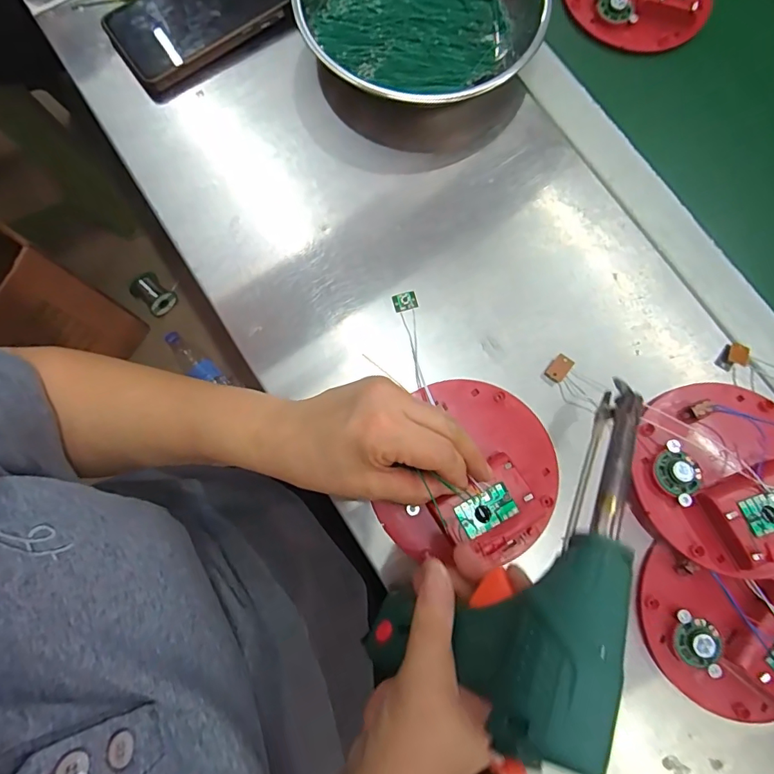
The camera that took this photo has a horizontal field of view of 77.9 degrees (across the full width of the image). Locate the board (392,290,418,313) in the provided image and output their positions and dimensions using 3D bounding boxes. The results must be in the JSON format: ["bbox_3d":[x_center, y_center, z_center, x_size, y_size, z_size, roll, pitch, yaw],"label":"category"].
[{"bbox_3d":[0.013,-0.061,0.344,0.017,0.004,0.013,-18,80,-4],"label":"board"}]

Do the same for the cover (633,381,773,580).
[{"bbox_3d":[0.224,0.055,0.309,0.123,0.038,0.116,0,79,-1],"label":"cover"}]

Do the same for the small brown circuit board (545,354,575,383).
[{"bbox_3d":[0.121,-0.013,0.334,0.013,0.004,0.018,42,100,21],"label":"small brown circuit board"}]

